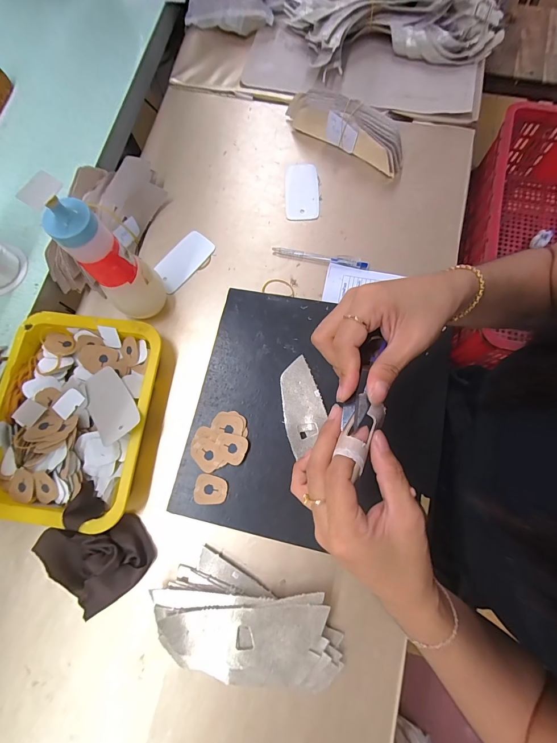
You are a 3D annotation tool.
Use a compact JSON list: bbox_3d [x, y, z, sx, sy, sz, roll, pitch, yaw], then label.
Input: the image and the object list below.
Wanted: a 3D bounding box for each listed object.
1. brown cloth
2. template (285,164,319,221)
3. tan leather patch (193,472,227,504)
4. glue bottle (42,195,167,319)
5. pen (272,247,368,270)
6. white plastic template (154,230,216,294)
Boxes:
[{"bbox_3d":[-0.219,0.212,0.377,0.105,0.039,0.121,-43,79,-8],"label":"brown cloth"},{"bbox_3d":[0.037,-0.284,0.506,0.051,0.005,0.101,0,77,3],"label":"template"},{"bbox_3d":[-0.080,0.141,0.382,0.038,0.004,0.034,10,77,5],"label":"tan leather patch"},{"bbox_3d":[-0.188,-0.117,0.383,0.065,0.186,0.053,-42,78,-8],"label":"glue bottle"},{"bbox_3d":[0.062,-0.170,0.475,0.139,0.013,0.013,12,77,6],"label":"pen"},{"bbox_3d":[-0.143,-0.167,0.485,0.050,0.007,0.098,40,79,-2],"label":"white plastic template"}]

